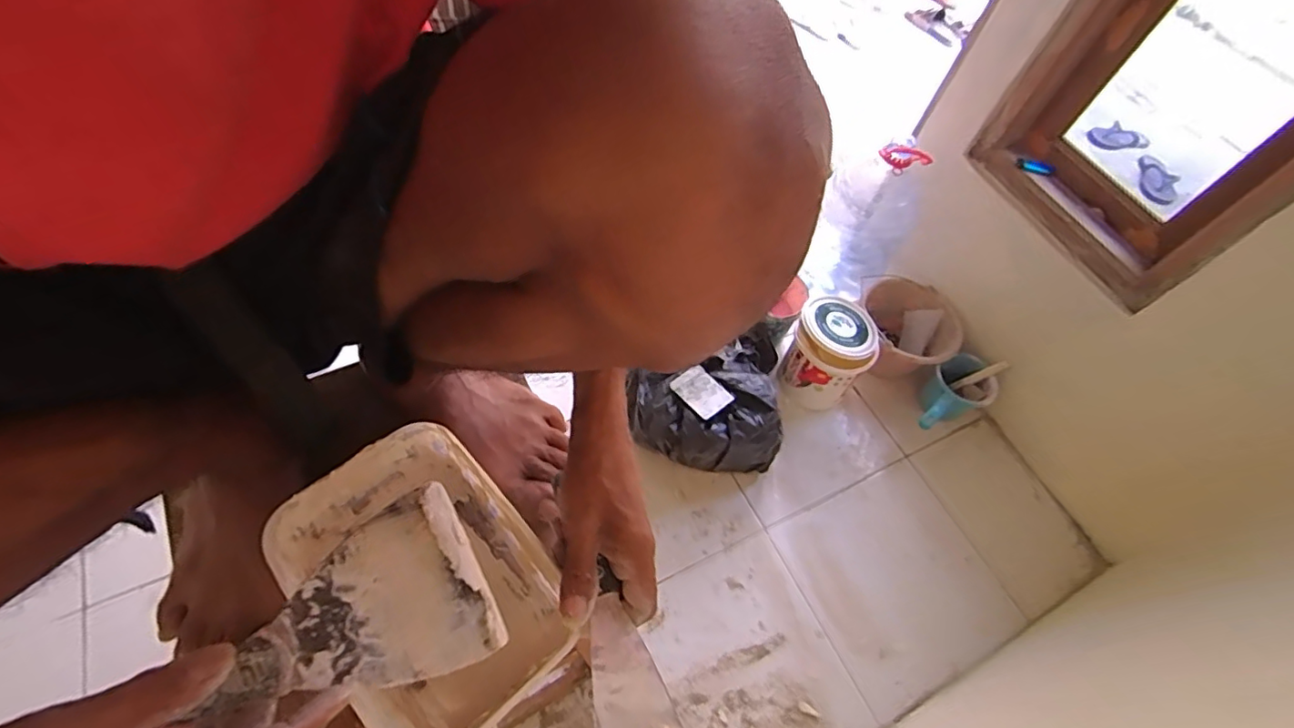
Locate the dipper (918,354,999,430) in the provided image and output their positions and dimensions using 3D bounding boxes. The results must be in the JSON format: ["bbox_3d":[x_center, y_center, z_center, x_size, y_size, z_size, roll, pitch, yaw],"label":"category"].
[{"bbox_3d":[0.709,0.079,1.341,0.207,0.121,0.130,-27,66,-20],"label":"dipper"}]

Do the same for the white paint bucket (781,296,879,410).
[{"bbox_3d":[0.414,-0.021,1.311,0.171,0.204,0.179,2,58,-3],"label":"white paint bucket"}]

